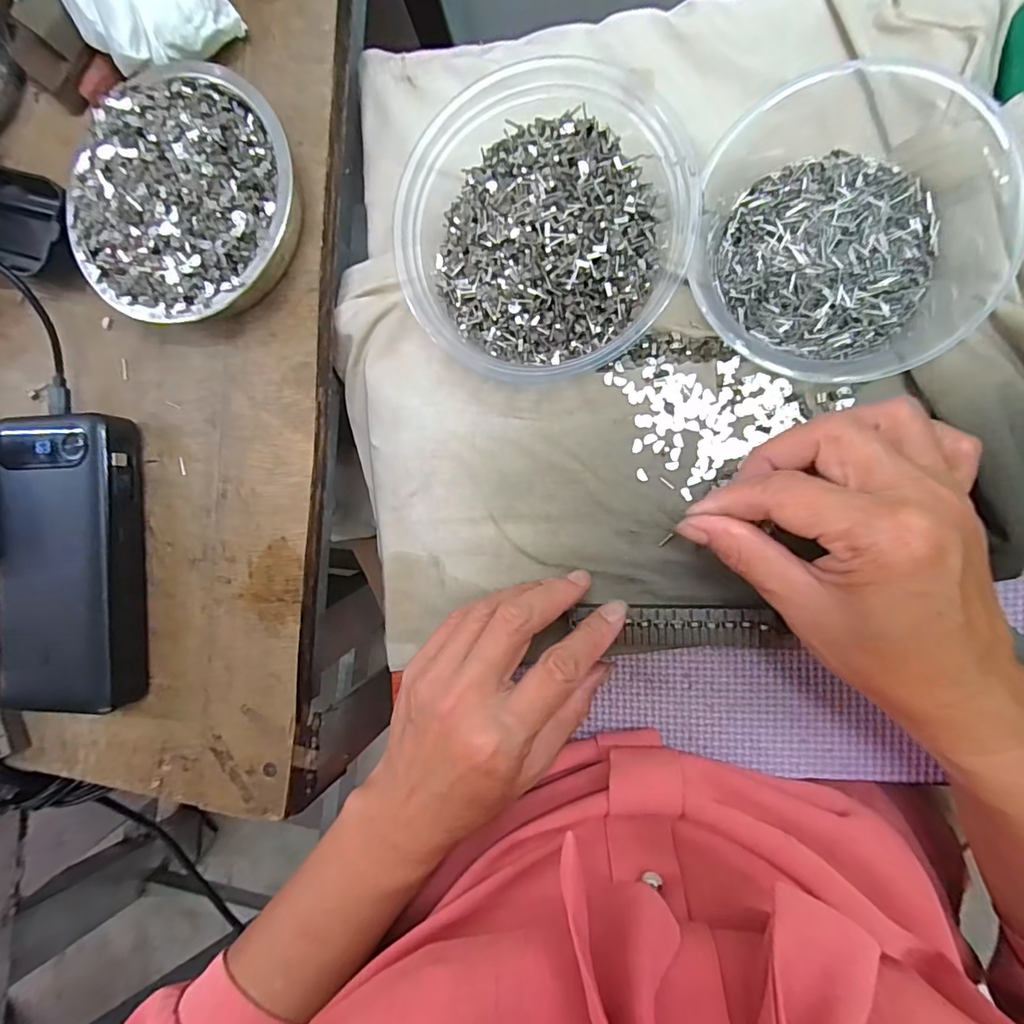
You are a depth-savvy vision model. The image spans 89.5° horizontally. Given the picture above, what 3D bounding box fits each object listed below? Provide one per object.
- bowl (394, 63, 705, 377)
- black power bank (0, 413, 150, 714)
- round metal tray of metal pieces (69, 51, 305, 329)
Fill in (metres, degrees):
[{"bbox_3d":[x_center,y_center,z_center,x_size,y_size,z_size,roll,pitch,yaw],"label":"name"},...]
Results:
[{"bbox_3d":[0.014,-0.132,0.247,0.132,0.046,0.140,0,90,10],"label":"bowl"},{"bbox_3d":[-0.236,0.027,0.274,0.072,0.026,0.151,-3,89,10],"label":"black power bank"},{"bbox_3d":[-0.160,-0.154,0.262,0.111,0.034,0.119,0,90,10],"label":"round metal tray of metal pieces"}]

